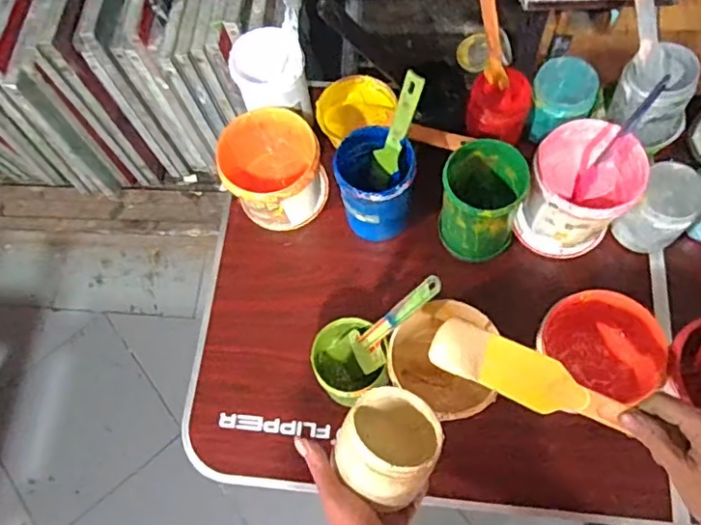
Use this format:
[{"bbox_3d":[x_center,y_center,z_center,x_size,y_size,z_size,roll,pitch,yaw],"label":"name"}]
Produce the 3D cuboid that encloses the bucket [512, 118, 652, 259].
[{"bbox_3d":[0.291,-0.090,0.741,0.122,0.141,0.123,-2,70,5],"label":"bucket"}]

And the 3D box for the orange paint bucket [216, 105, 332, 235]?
[{"bbox_3d":[-0.099,-0.118,0.791,0.125,0.137,0.123,-2,70,5],"label":"orange paint bucket"}]

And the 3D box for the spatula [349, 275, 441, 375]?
[{"bbox_3d":[0.047,0.067,0.629,0.012,0.180,0.053,-15,67,-36],"label":"spatula"}]

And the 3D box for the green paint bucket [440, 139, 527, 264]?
[{"bbox_3d":[0.166,-0.077,0.728,0.098,0.135,0.103,-2,70,5],"label":"green paint bucket"}]

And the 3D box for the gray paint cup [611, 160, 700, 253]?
[{"bbox_3d":[0.392,-0.066,0.726,0.074,0.102,0.072,-2,70,5],"label":"gray paint cup"}]

